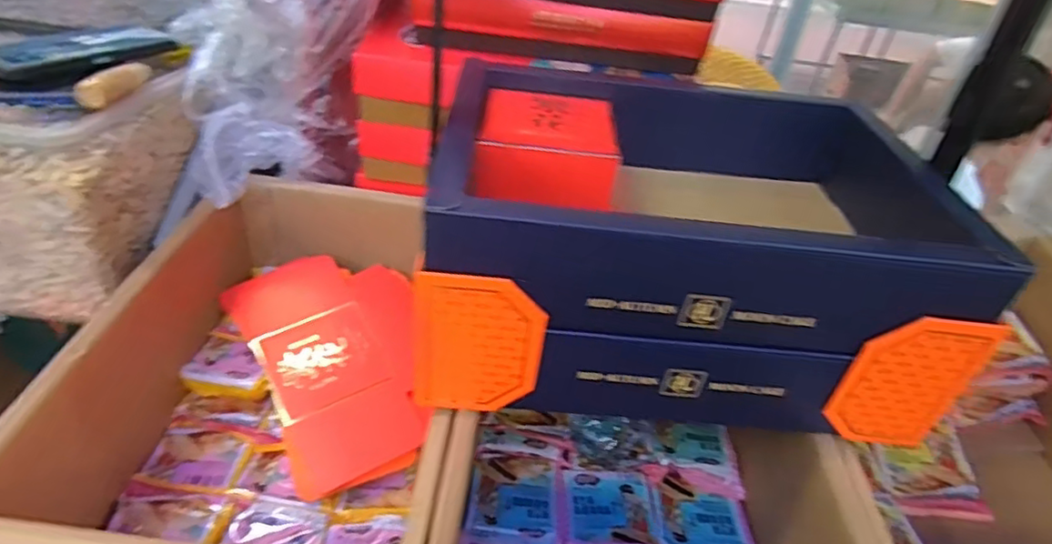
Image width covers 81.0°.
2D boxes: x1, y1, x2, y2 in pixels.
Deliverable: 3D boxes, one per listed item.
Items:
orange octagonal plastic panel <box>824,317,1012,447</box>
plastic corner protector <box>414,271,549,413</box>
[{"bbox_3d":[0.259,0.077,0.421,0.083,0.115,0.010,4,38,-4],"label":"orange octagonal plastic panel"},{"bbox_3d":[-0.031,0.052,0.408,0.081,0.119,0.009,6,38,-2],"label":"plastic corner protector"}]

